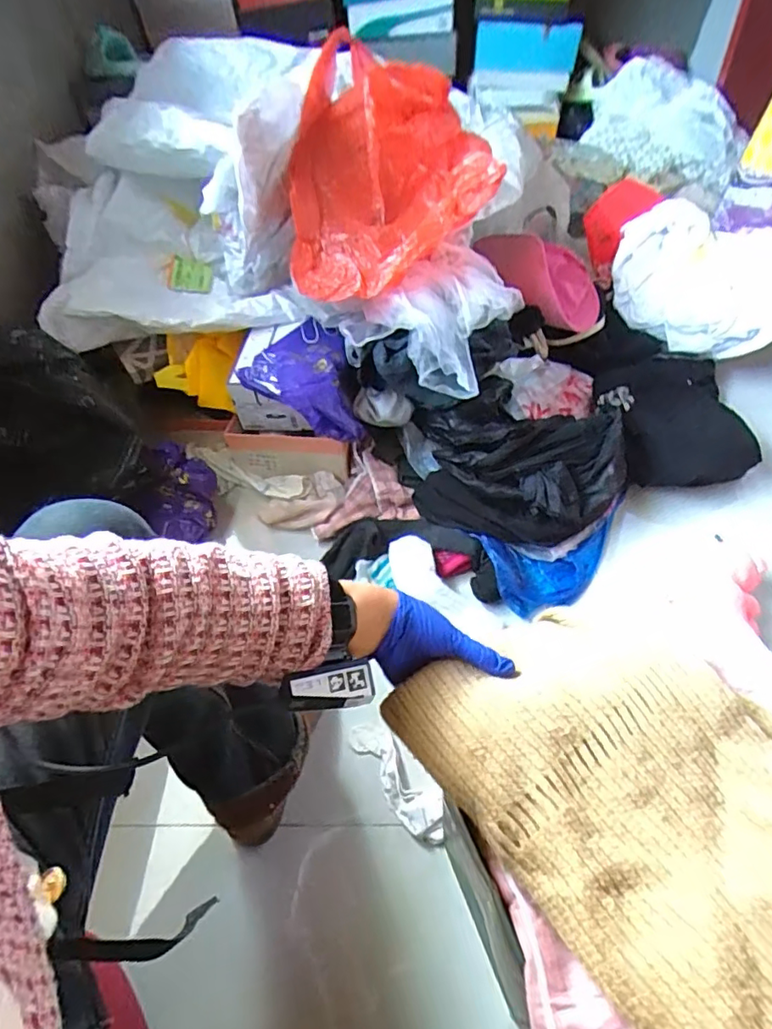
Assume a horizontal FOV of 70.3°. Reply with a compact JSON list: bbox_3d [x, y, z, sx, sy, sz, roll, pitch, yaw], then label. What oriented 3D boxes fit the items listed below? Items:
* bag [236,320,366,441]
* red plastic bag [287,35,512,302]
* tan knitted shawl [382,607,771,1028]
[{"bbox_3d":[-0.166,-0.250,1.075,0.205,0.118,0.259,-20,51,-11],"label":"bag"},{"bbox_3d":[0.005,-0.577,0.917,0.337,0.261,0.335,-3,50,4],"label":"red plastic bag"},{"bbox_3d":[0.254,0.246,0.372,0.277,0.064,0.473,-29,53,-18],"label":"tan knitted shawl"}]

